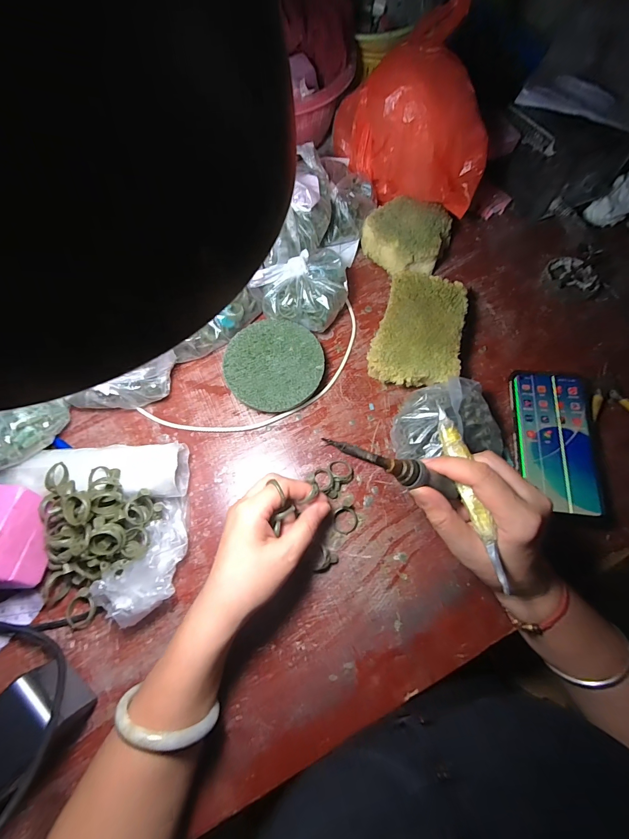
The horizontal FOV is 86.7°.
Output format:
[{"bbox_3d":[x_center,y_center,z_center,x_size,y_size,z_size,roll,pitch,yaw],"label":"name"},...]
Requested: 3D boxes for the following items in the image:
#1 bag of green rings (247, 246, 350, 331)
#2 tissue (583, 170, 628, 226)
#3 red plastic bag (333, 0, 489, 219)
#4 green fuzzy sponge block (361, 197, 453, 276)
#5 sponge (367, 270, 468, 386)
[{"bbox_3d":[-0.008,-0.141,0.388,0.102,0.064,0.078,-31,74,-13],"label":"bag of green rings"},{"bbox_3d":[0.438,-0.315,0.474,0.088,0.047,0.048,-39,76,-15],"label":"tissue"},{"bbox_3d":[0.113,-0.341,0.388,0.121,0.134,0.160,-13,71,-7],"label":"red plastic bag"},{"bbox_3d":[0.120,-0.237,0.439,0.103,0.043,0.101,34,72,9],"label":"green fuzzy sponge block"},{"bbox_3d":[0.118,-0.101,0.390,0.094,0.043,0.139,13,70,2],"label":"sponge"}]

